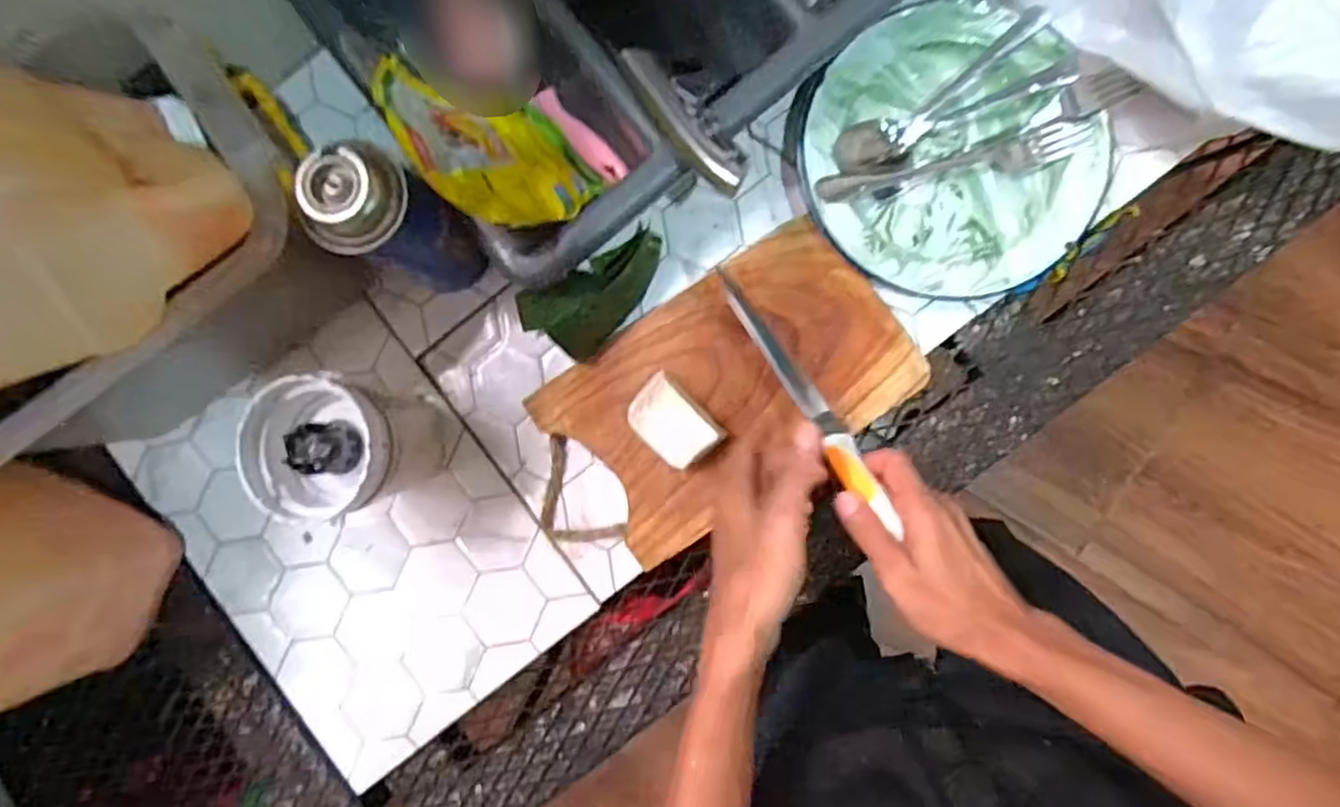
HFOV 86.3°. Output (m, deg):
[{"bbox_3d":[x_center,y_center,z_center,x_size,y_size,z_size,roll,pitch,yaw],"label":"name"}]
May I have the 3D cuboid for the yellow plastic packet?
[{"bbox_3d":[-0.110,-0.164,0.475,0.017,0.165,0.105,-31,86,34],"label":"yellow plastic packet"}]

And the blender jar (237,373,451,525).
[{"bbox_3d":[-0.219,0.030,0.510,0.086,0.149,0.088,0,89,4],"label":"blender jar"}]

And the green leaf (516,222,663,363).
[{"bbox_3d":[-0.052,-0.077,0.532,0.116,0.048,0.058,-30,87,3],"label":"green leaf"}]

